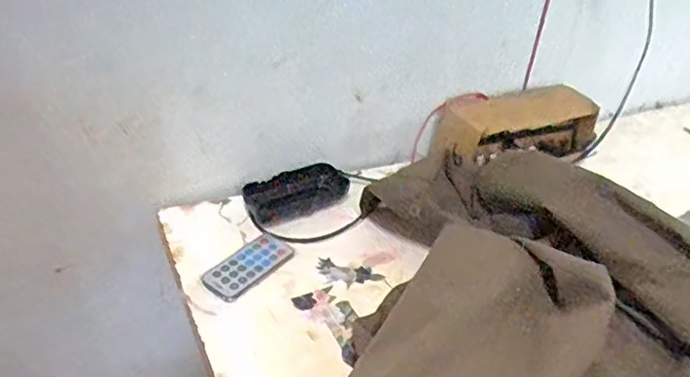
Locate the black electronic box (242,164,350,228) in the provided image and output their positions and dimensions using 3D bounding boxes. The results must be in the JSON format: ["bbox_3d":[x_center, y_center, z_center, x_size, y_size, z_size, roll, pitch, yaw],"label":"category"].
[{"bbox_3d":[-0.046,0.005,0.613,0.106,0.029,0.042,-16,39,-27],"label":"black electronic box"}]

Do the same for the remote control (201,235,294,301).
[{"bbox_3d":[-0.084,0.069,0.535,0.036,0.008,0.084,42,47,15],"label":"remote control"}]

